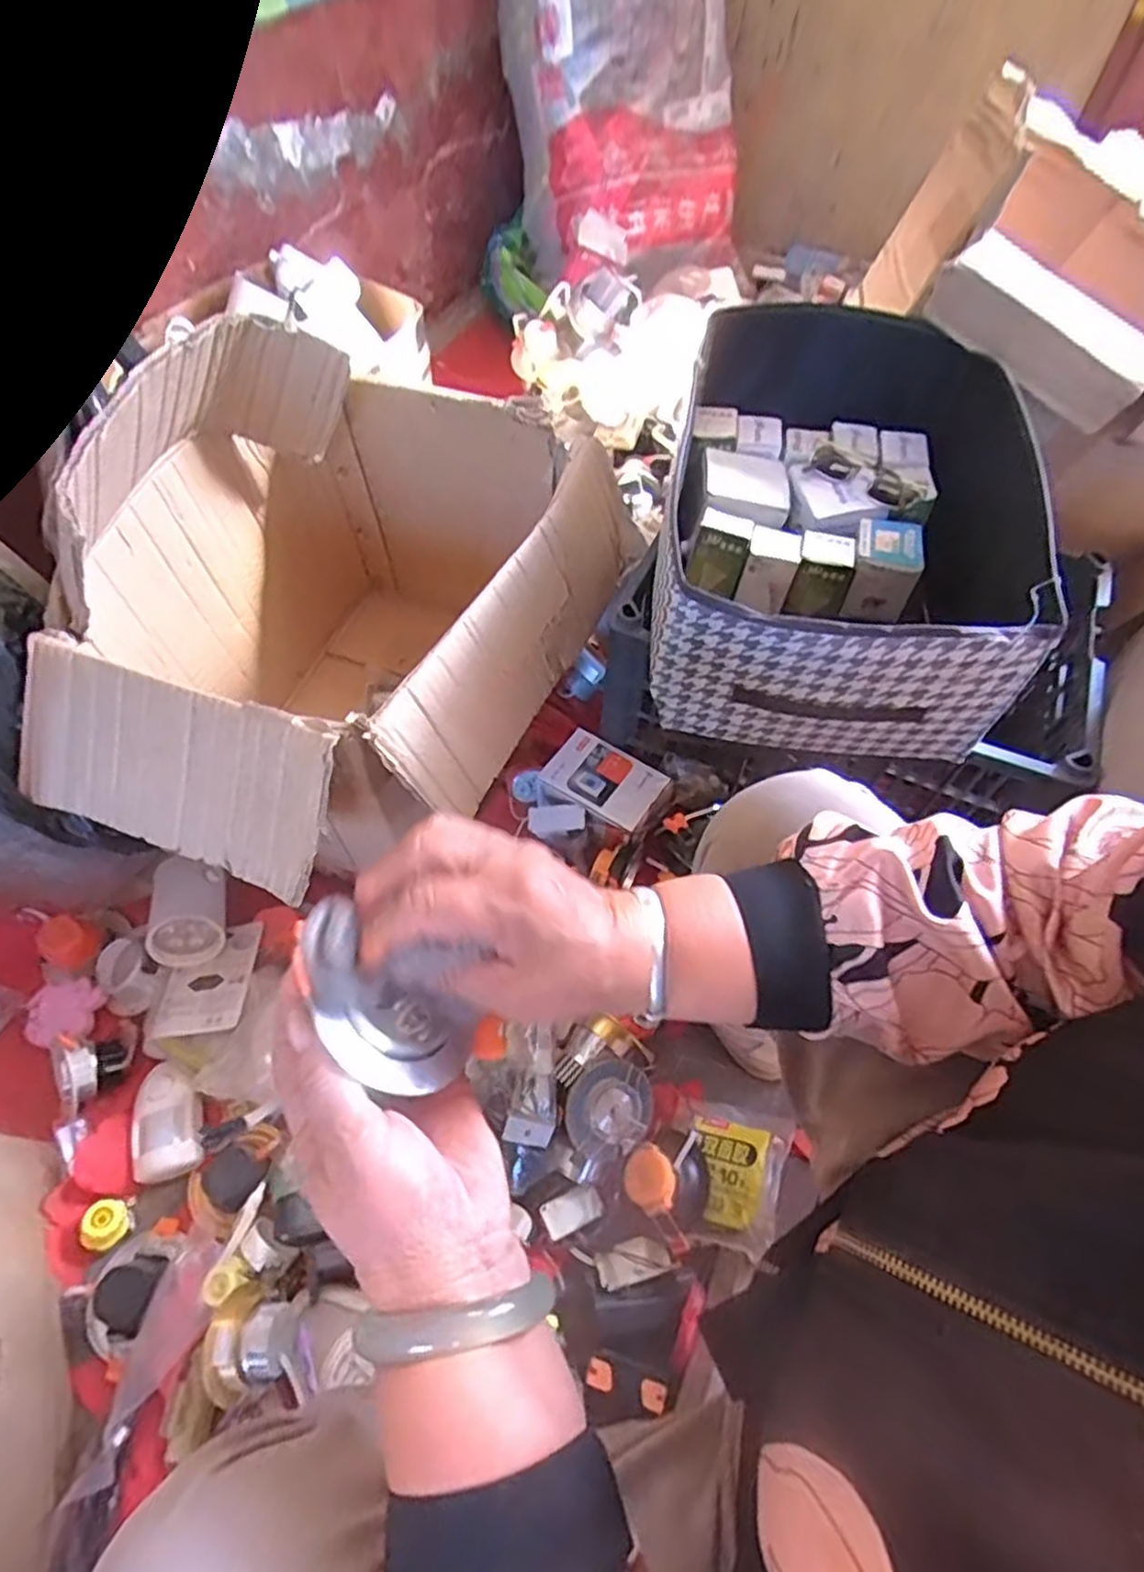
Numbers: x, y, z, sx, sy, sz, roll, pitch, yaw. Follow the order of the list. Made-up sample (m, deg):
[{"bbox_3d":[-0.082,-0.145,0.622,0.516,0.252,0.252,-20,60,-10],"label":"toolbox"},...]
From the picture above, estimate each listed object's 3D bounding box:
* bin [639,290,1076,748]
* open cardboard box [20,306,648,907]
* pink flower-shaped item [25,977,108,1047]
[{"bbox_3d":[0.256,-0.259,0.720,0.338,0.198,0.483,11,58,5],"label":"bin"},{"bbox_3d":[-0.243,-0.154,0.797,0.459,0.435,0.562,19,59,10],"label":"open cardboard box"},{"bbox_3d":[-0.536,0.238,0.771,0.073,0.011,0.066,-9,59,-7],"label":"pink flower-shaped item"}]

